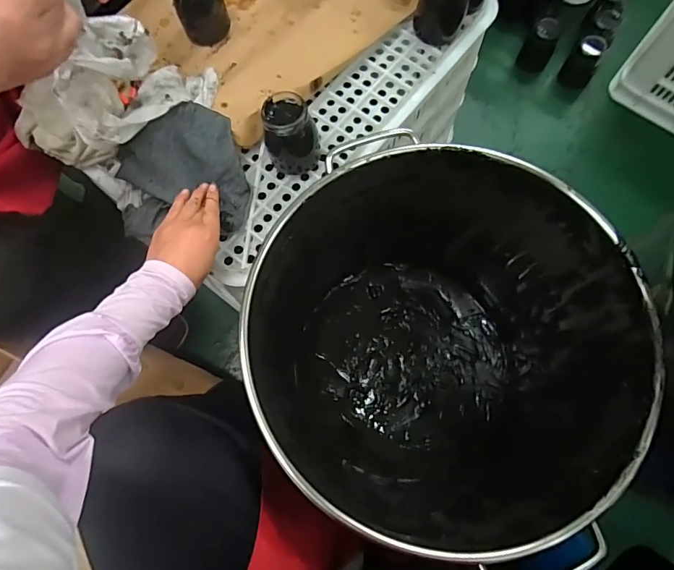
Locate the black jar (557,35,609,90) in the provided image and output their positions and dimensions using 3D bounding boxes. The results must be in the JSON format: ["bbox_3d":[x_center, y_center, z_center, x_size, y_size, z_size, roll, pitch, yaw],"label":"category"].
[{"bbox_3d":[0.532,-0.477,0.942,0.062,0.099,0.066,0,74,0],"label":"black jar"}]

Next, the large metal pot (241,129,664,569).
[{"bbox_3d":[0.112,0.095,0.617,0.407,0.387,0.397,0,74,0],"label":"large metal pot"}]

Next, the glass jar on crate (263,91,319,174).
[{"bbox_3d":[-0.056,-0.186,0.542,0.063,0.089,0.056,-7,74,-2],"label":"glass jar on crate"}]

